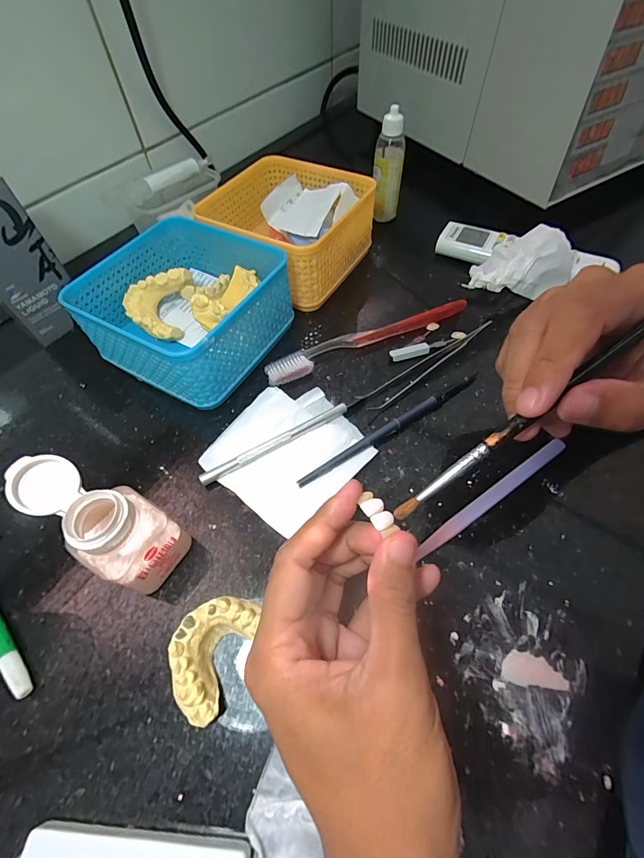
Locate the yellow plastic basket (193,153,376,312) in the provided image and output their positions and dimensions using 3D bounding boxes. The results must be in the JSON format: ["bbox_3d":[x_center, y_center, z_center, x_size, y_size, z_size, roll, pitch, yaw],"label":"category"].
[{"bbox_3d":[-0.033,-0.195,0.358,0.130,0.062,0.131,26,62,18],"label":"yellow plastic basket"}]

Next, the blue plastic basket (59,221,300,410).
[{"bbox_3d":[-0.107,-0.098,0.301,0.127,0.065,0.128,25,61,18],"label":"blue plastic basket"}]

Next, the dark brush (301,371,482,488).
[{"bbox_3d":[0.053,-0.002,0.267,0.163,0.008,0.009,-28,60,-15],"label":"dark brush"}]

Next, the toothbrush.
[{"bbox_3d":[0.039,-0.079,0.314,0.185,0.012,0.021,-24,59,-12],"label":"toothbrush"}]

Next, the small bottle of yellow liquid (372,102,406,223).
[{"bbox_3d":[0.076,-0.296,0.419,0.033,0.107,0.030,4,57,6],"label":"small bottle of yellow liquid"}]

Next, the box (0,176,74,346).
[{"bbox_3d":[-0.257,-0.138,0.303,0.053,0.125,0.058,33,64,22],"label":"box"}]

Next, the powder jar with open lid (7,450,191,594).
[{"bbox_3d":[-0.115,0.050,0.200,0.065,0.076,0.041,29,63,20],"label":"powder jar with open lid"}]

